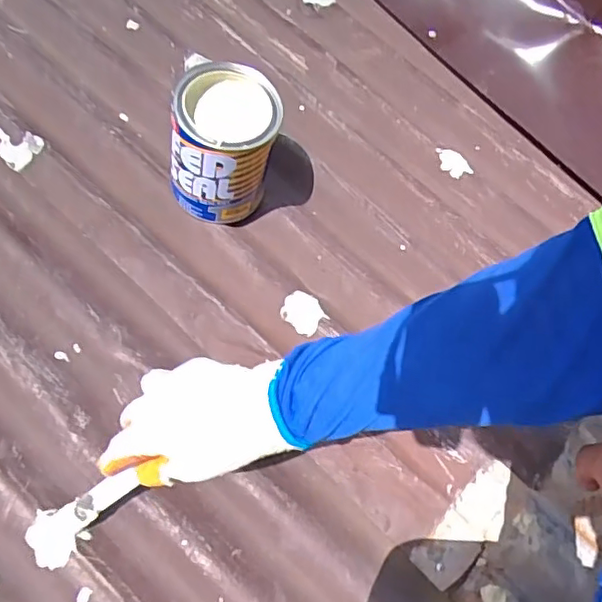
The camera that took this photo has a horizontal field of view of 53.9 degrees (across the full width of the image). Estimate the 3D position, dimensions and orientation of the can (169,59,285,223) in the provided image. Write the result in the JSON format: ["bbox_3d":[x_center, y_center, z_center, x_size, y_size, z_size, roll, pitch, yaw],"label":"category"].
[{"bbox_3d":[-0.080,-0.160,0.609,0.101,0.137,0.104,6,64,-12],"label":"can"}]

